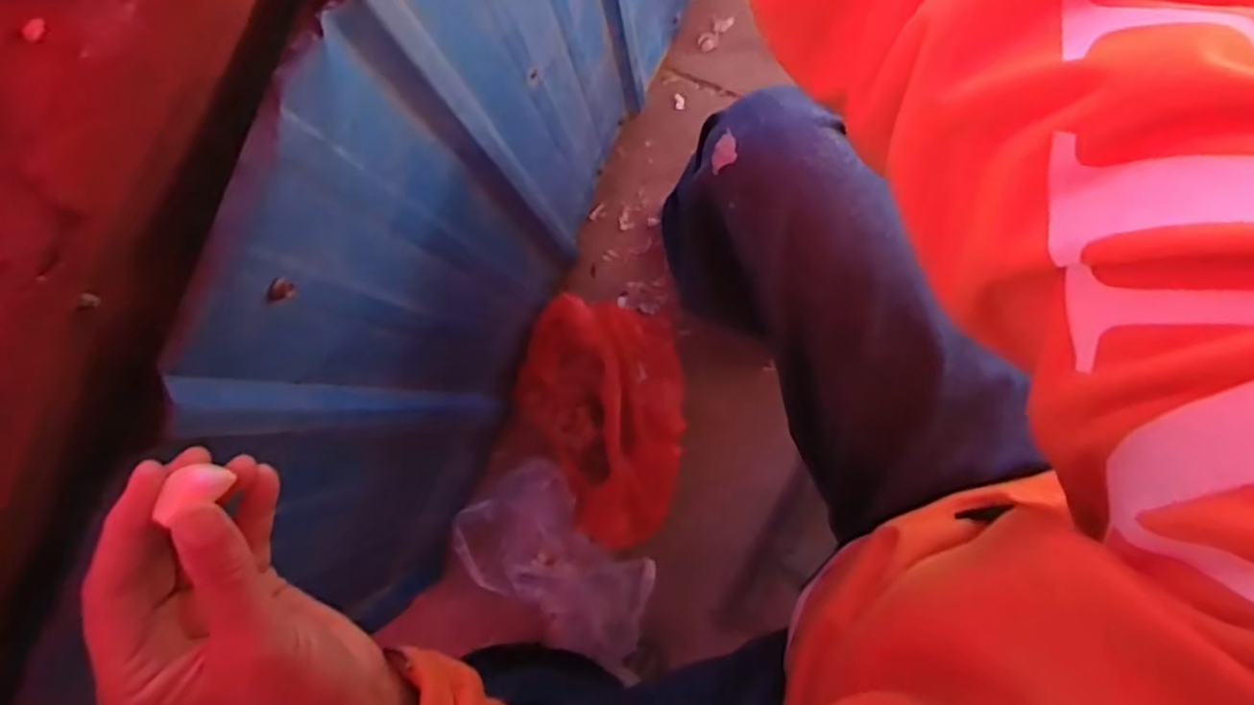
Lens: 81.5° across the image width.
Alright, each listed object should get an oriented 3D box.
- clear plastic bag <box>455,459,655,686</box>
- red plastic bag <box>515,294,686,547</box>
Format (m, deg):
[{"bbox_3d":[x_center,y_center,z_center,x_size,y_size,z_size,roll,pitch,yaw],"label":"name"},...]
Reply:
[{"bbox_3d":[-0.085,0.254,0.874,0.241,0.117,0.162,42,92,10],"label":"clear plastic bag"},{"bbox_3d":[-0.036,0.085,0.921,0.214,0.132,0.291,4,85,9],"label":"red plastic bag"}]

